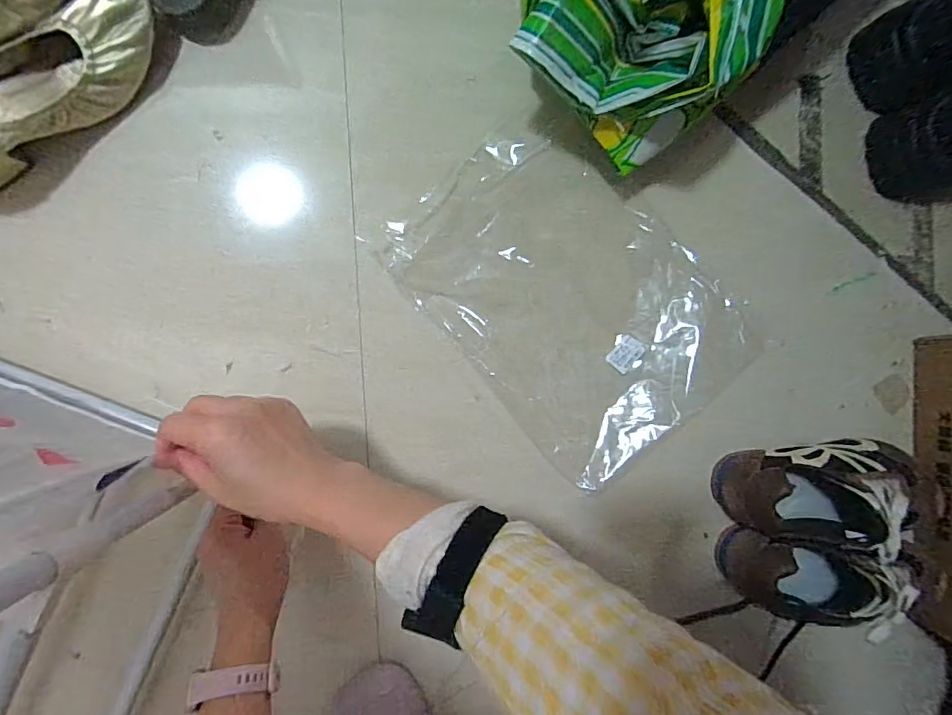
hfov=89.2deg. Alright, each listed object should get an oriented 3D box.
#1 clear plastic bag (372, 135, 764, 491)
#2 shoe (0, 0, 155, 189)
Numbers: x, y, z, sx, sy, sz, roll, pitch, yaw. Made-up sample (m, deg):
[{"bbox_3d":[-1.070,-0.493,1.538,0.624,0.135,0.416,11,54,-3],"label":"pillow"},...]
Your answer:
[{"bbox_3d":[0.100,-0.063,0.491,0.245,0.023,0.335,-41,95,-3],"label":"clear plastic bag"},{"bbox_3d":[-0.372,-0.233,0.403,0.084,0.087,0.231,42,87,-5],"label":"shoe"}]

